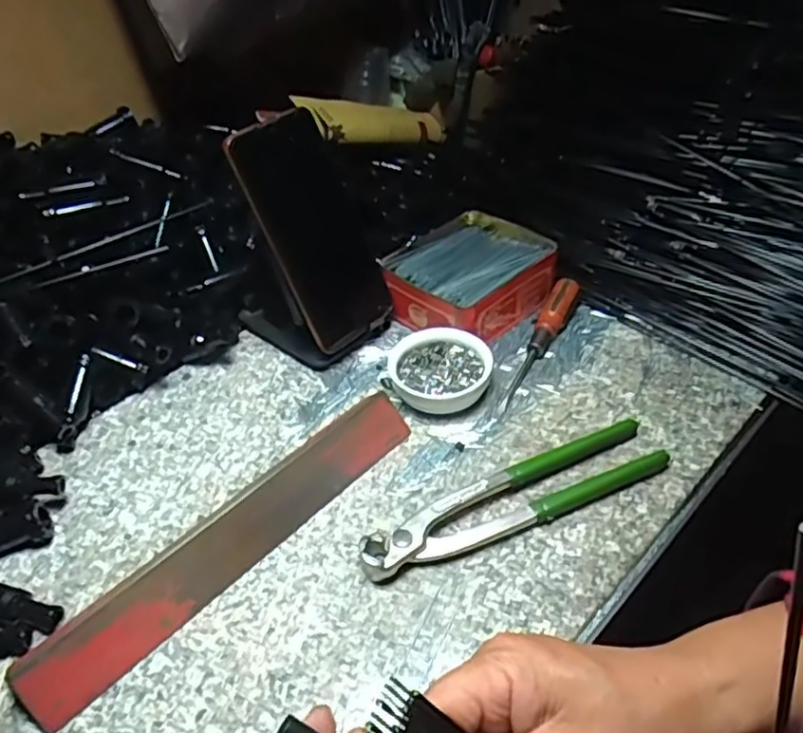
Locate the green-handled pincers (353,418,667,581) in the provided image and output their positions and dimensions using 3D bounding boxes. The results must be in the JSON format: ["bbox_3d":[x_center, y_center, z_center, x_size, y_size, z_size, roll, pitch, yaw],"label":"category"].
[{"bbox_3d":[0.066,0.076,0.402,0.195,0.018,0.044,-18,43,-14],"label":"green-handled pincers"}]

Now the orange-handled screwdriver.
[{"bbox_3d":[0.105,-0.020,0.505,0.021,0.021,0.141,16,46,22],"label":"orange-handled screwdriver"}]

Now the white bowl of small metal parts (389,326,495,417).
[{"bbox_3d":[0.025,0.004,0.480,0.071,0.028,0.067,-3,42,3],"label":"white bowl of small metal parts"}]

